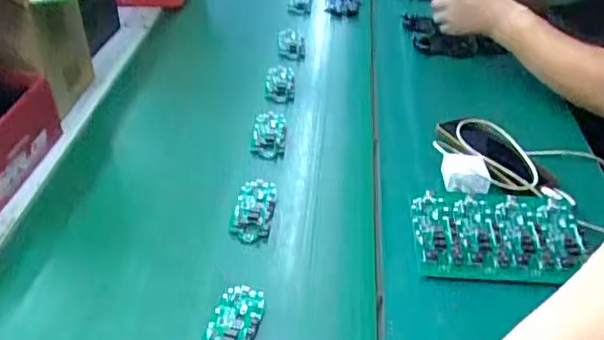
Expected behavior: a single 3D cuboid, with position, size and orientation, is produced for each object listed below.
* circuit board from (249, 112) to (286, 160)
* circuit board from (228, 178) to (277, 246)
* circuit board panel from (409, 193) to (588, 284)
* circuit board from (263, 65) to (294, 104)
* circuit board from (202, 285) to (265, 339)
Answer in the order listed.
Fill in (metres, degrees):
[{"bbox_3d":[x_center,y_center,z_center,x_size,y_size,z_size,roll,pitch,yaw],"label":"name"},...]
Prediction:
[{"bbox_3d":[-0.046,-0.052,0.796,0.047,0.017,0.098,2,39,-2],"label":"circuit board"},{"bbox_3d":[-0.056,0.049,0.682,0.046,0.024,0.096,6,39,4],"label":"circuit board"},{"bbox_3d":[0.223,0.072,0.654,0.195,0.015,0.117,2,41,-3],"label":"circuit board panel"},{"bbox_3d":[-0.035,-0.135,0.896,0.045,0.015,0.092,2,41,-3],"label":"circuit board"},{"bbox_3d":[-0.066,0.149,0.548,0.045,0.012,0.098,10,39,9],"label":"circuit board"}]

